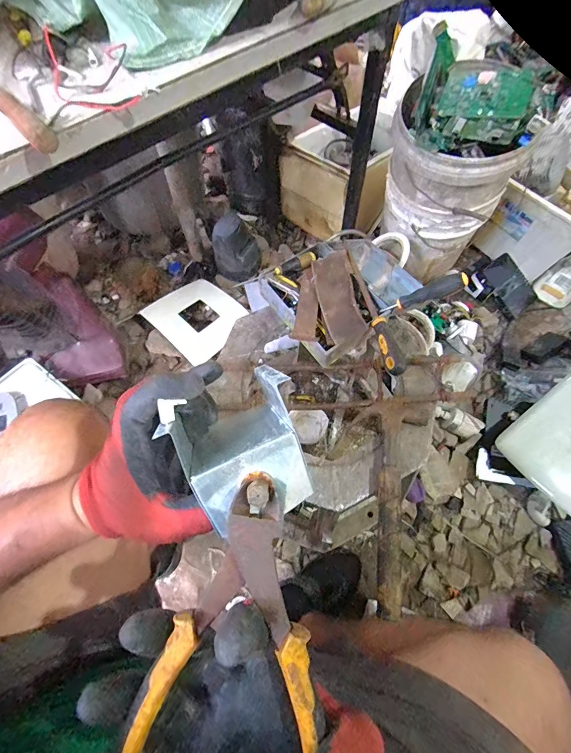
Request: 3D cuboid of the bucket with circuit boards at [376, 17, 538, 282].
[{"bbox_3d":[0.406,-0.493,0.922,0.286,0.434,0.280,19,64,11],"label":"bucket with circuit boards"}]

